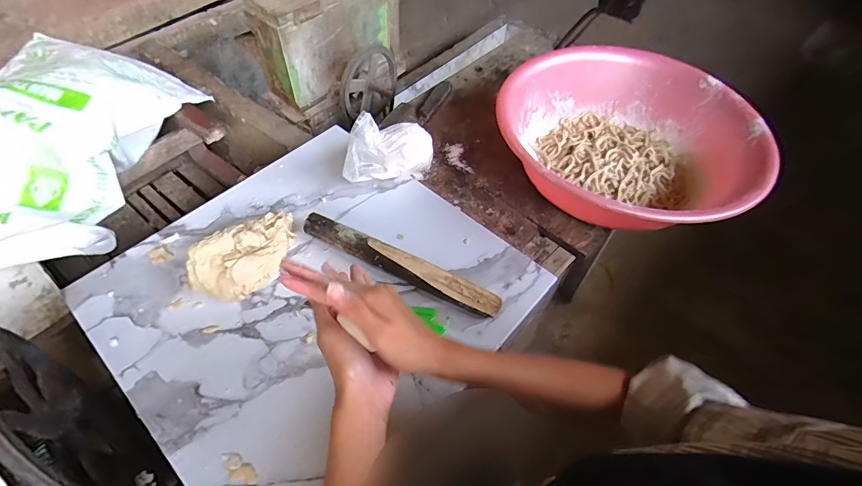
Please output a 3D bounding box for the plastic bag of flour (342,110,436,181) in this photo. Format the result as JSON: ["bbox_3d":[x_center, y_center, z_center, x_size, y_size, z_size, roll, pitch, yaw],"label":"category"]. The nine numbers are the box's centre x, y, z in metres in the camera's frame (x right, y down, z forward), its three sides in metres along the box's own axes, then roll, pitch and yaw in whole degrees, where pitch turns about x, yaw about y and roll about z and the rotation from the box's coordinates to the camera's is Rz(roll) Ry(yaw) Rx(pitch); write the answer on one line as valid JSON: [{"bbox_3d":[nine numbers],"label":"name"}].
[{"bbox_3d":[-0.069,-0.154,0.670,0.157,0.111,0.063,-28,60,-23],"label":"plastic bag of flour"}]

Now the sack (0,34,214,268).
[{"bbox_3d":[-0.833,-0.208,0.885,0.385,0.185,0.626,6,53,0],"label":"sack"}]

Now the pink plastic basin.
[{"bbox_3d":[0.316,-0.159,0.701,0.400,0.135,0.388,2,53,-3],"label":"pink plastic basin"}]

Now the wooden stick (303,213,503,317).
[{"bbox_3d":[-0.047,0.029,0.586,0.300,0.032,0.033,23,55,13],"label":"wooden stick"}]

